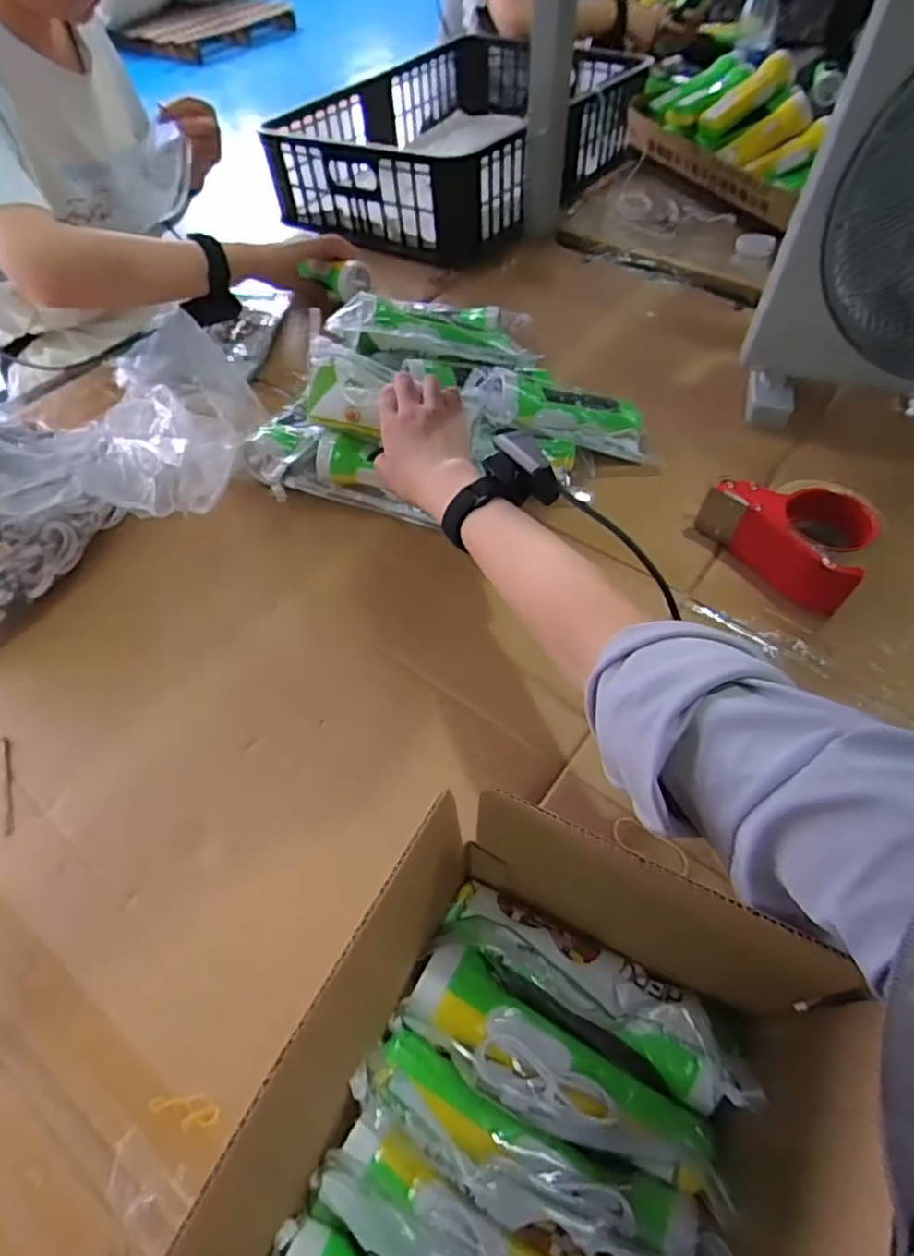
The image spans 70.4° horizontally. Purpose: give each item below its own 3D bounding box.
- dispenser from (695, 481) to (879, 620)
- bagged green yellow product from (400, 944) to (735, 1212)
[{"bbox_3d":[0.312,-0.090,0.596,0.086,0.096,0.148,-32,60,-19],"label":"dispenser"},{"bbox_3d":[0.050,0.232,0.338,0.162,0.034,0.051,29,61,19],"label":"bagged green yellow product"}]

